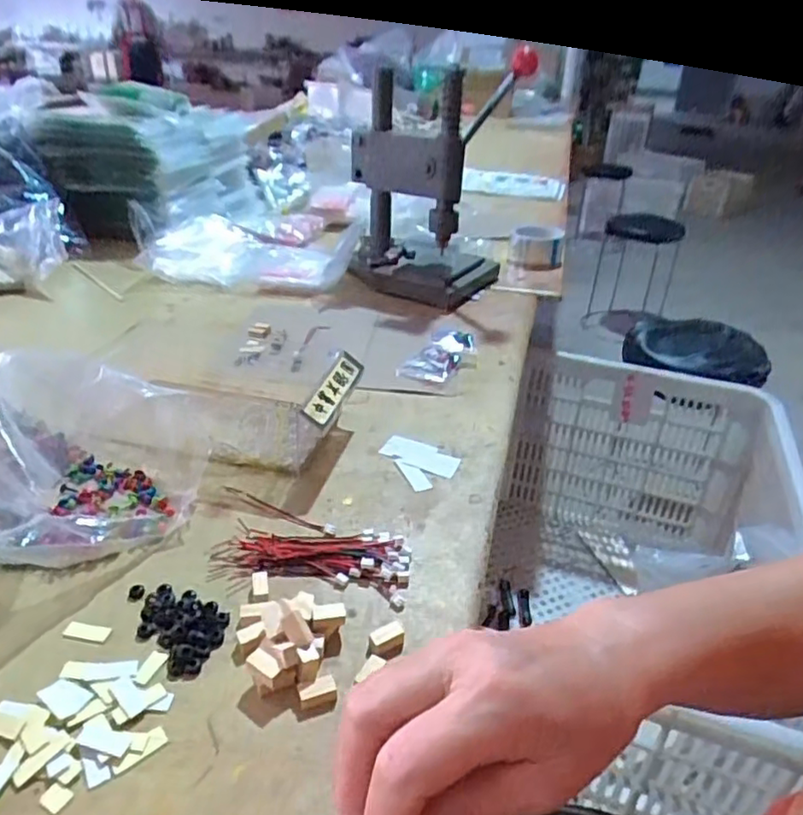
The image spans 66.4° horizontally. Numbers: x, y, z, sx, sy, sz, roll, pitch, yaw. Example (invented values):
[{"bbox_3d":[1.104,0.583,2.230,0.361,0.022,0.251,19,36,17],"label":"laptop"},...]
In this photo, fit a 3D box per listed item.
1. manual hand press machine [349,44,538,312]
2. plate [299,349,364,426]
[{"bbox_3d":[0.036,-0.341,0.900,0.212,0.302,0.224,17,34,22],"label":"manual hand press machine"},{"bbox_3d":[-0.062,-0.014,0.547,0.027,0.013,0.114,34,33,-5],"label":"plate"}]

